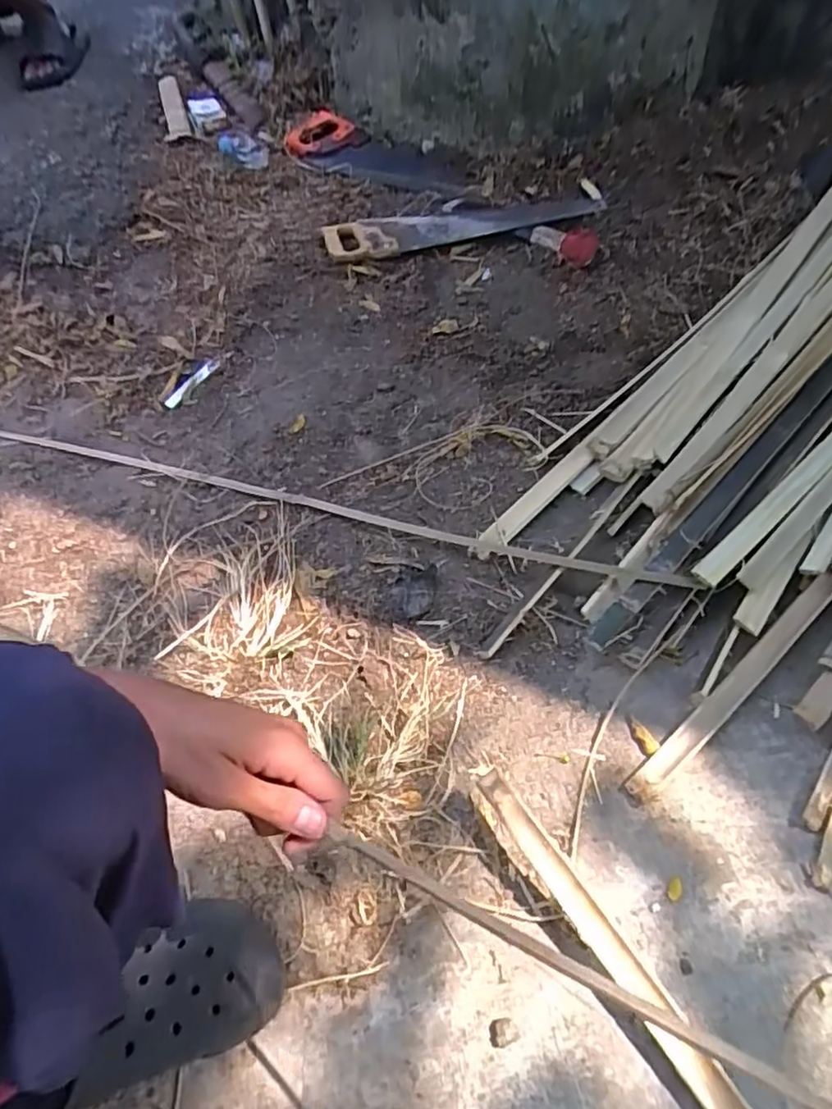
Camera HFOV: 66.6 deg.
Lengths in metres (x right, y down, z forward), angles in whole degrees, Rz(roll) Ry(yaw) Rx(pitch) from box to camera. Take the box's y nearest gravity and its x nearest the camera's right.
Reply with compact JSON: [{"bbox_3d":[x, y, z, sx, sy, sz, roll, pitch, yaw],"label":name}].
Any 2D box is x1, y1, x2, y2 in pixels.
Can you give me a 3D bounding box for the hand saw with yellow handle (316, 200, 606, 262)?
[{"bbox_3d":[0.080,-0.596,1.157,0.502,0.046,0.093,-5,54,1],"label":"hand saw with yellow handle"}]

